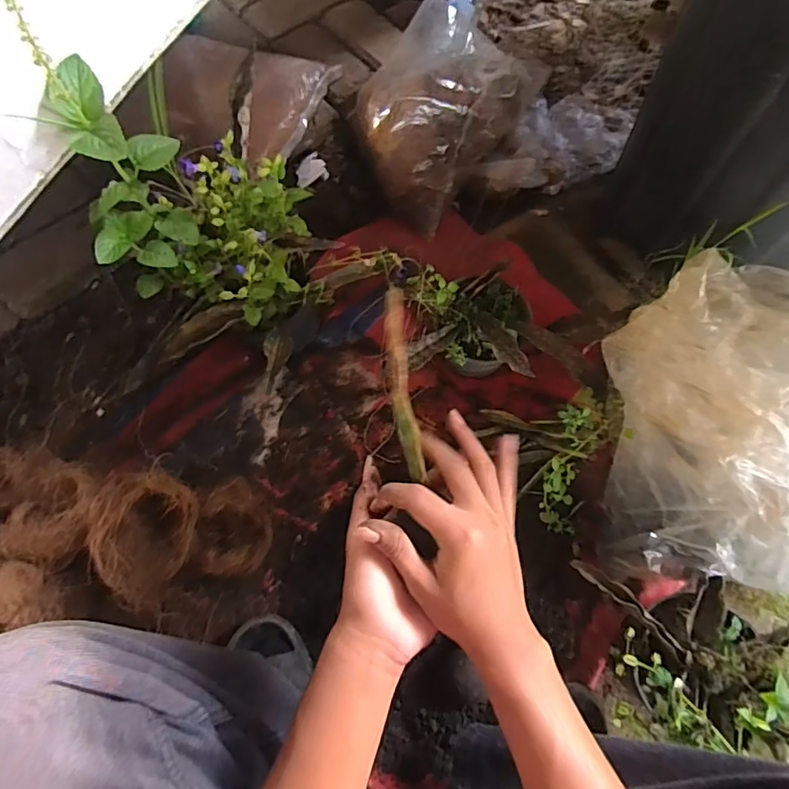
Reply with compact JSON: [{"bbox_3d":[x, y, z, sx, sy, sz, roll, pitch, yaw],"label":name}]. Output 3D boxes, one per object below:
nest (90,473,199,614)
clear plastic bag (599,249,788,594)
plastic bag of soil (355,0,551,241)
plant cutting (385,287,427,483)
[{"bbox_3d":[-0.279,0.159,0.563,0.087,0.068,0.138,4,69,3],"label":"nest"},{"bbox_3d":[0.351,0.024,0.550,0.211,0.223,0.317,1,69,2],"label":"clear plastic bag"},{"bbox_3d":[0.080,-0.456,0.804,0.169,0.248,0.289,39,75,15],"label":"plastic bag of soil"},{"bbox_3d":[0.005,-0.006,0.347,0.016,0.009,0.130,-8,91,-1],"label":"plant cutting"}]

